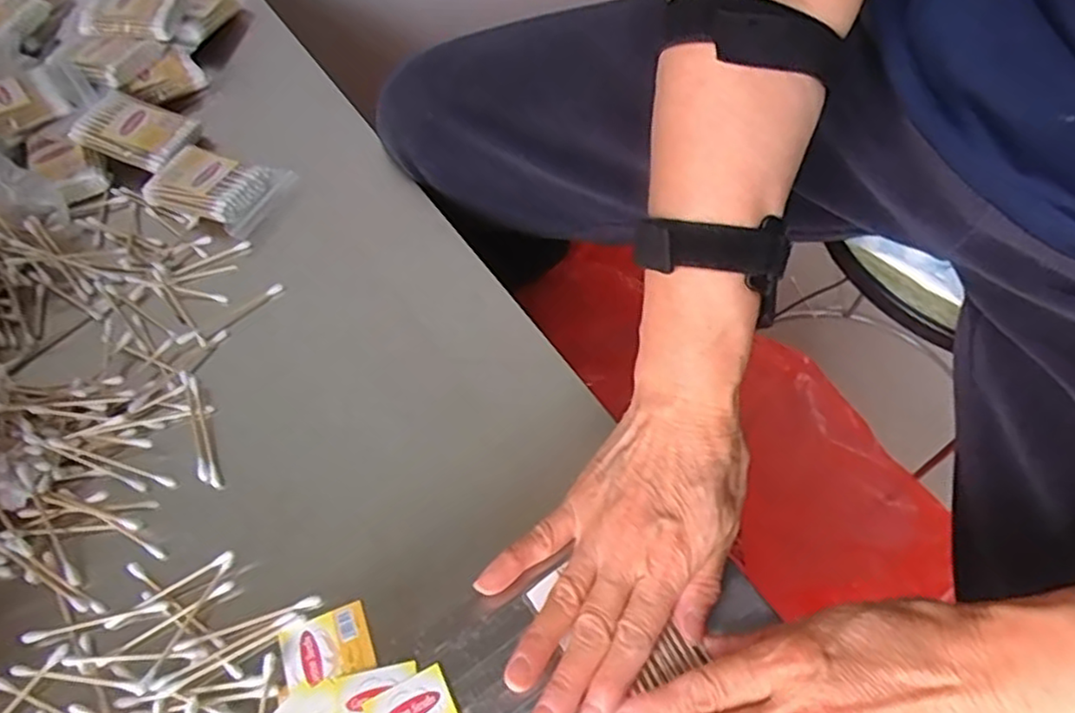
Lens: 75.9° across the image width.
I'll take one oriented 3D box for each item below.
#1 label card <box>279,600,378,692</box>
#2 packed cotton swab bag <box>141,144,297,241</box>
[{"bbox_3d":[-0.104,0.145,0.341,0.042,0.004,0.032,-23,60,-8],"label":"label card"},{"bbox_3d":[-0.227,-0.123,0.489,0.087,0.021,0.062,20,64,16],"label":"packed cotton swab bag"}]

